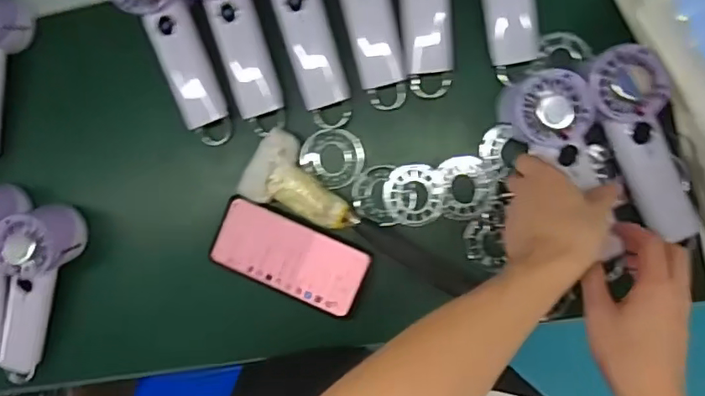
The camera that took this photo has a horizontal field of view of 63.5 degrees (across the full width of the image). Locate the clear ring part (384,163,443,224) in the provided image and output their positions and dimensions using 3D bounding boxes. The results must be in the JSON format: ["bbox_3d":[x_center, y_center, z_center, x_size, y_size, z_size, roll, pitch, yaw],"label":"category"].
[{"bbox_3d":[0.059,-0.003,0.551,0.055,0.011,0.057,-5,90,8],"label":"clear ring part"}]

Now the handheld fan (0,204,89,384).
[{"bbox_3d":[-0.338,0.101,0.587,0.062,0.066,0.196,22,94,7],"label":"handheld fan"}]

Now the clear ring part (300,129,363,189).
[{"bbox_3d":[-0.018,-0.041,0.565,0.061,0.009,0.055,40,96,6],"label":"clear ring part"}]

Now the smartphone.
[{"bbox_3d":[-0.063,0.059,0.570,0.155,0.012,0.074,25,94,7],"label":"smartphone"}]

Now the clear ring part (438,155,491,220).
[{"bbox_3d":[0.108,-0.010,0.546,0.045,0.006,0.059,-7,90,8],"label":"clear ring part"}]

